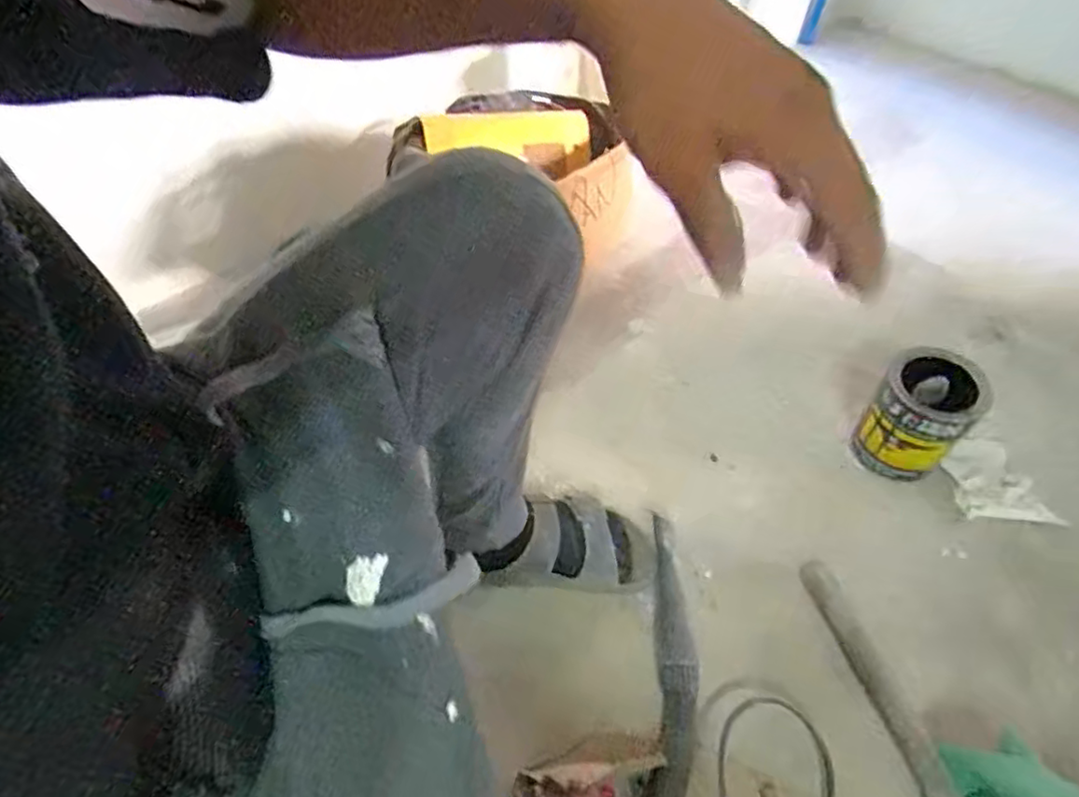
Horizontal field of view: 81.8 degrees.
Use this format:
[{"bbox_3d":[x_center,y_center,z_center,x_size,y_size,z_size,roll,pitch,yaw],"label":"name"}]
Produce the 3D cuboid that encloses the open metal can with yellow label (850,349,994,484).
[{"bbox_3d":[0.437,0.017,0.719,0.095,0.153,0.094,-3,51,3],"label":"open metal can with yellow label"}]

